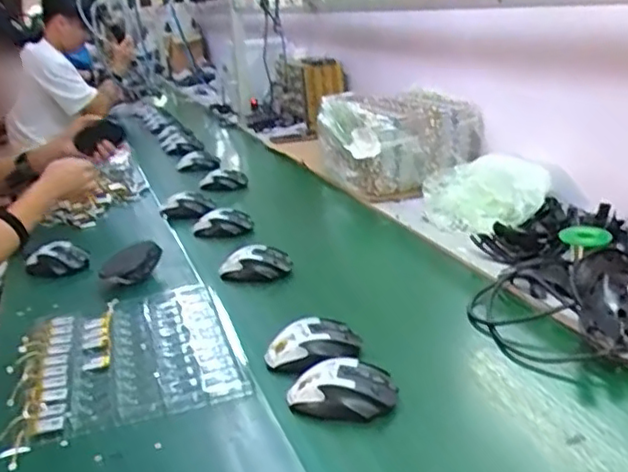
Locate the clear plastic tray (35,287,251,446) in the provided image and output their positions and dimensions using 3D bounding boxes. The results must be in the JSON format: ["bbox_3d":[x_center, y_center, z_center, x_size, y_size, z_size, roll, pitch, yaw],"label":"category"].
[{"bbox_3d":[-0.226,0.148,0.828,0.236,0.031,0.282,-11,21,-17],"label":"clear plastic tray"}]

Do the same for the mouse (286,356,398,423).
[{"bbox_3d":[0.031,0.167,0.716,0.114,0.046,0.059,0,20,11],"label":"mouse"}]

